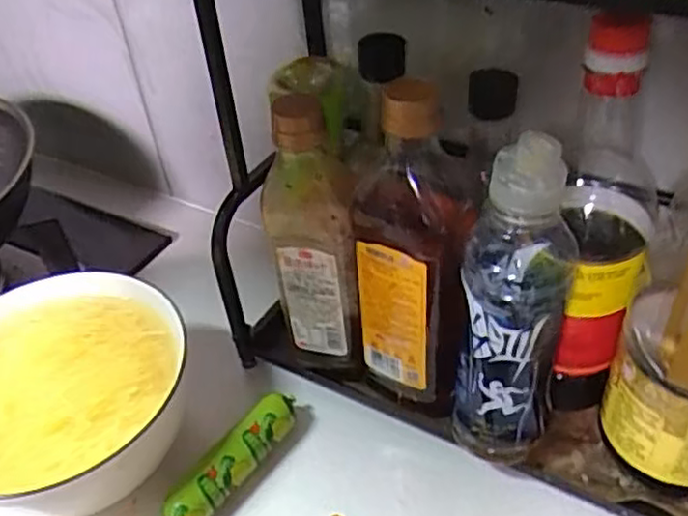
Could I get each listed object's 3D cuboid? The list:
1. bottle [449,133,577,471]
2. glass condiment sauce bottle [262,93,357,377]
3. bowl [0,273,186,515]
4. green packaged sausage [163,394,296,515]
[{"bbox_3d":[0.107,0.042,0.454,0.060,0.254,0.064,10,43,17],"label":"bottle"},{"bbox_3d":[-0.024,-0.004,0.515,0.062,0.246,0.048,-5,40,0],"label":"glass condiment sauce bottle"},{"bbox_3d":[-0.215,0.107,0.535,0.177,0.081,0.193,-3,40,3],"label":"bowl"},{"bbox_3d":[-0.080,0.145,0.520,0.026,0.026,0.127,25,48,30],"label":"green packaged sausage"}]

